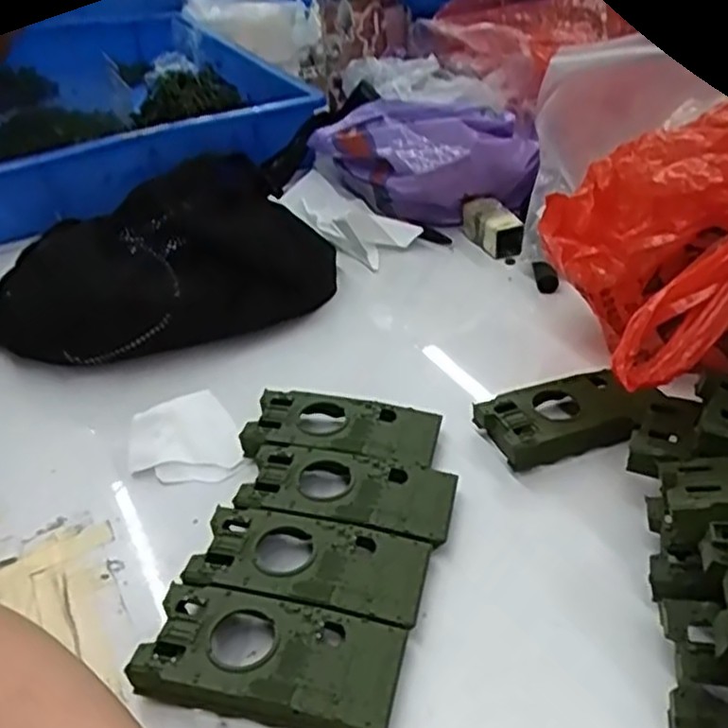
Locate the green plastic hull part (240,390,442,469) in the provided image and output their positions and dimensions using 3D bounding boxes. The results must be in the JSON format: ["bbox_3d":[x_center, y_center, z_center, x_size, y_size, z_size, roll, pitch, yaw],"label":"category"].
[{"bbox_3d":[-0.012,0.038,0.411,0.103,0.018,0.049,1,36,10],"label":"green plastic hull part"}]

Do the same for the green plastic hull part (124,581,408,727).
[{"bbox_3d":[-0.037,0.121,0.301,0.102,0.020,0.046,4,37,14],"label":"green plastic hull part"}]

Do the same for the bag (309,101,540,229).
[{"bbox_3d":[0.051,-0.186,0.650,0.122,0.087,0.172,-25,40,-24],"label":"bag"}]

